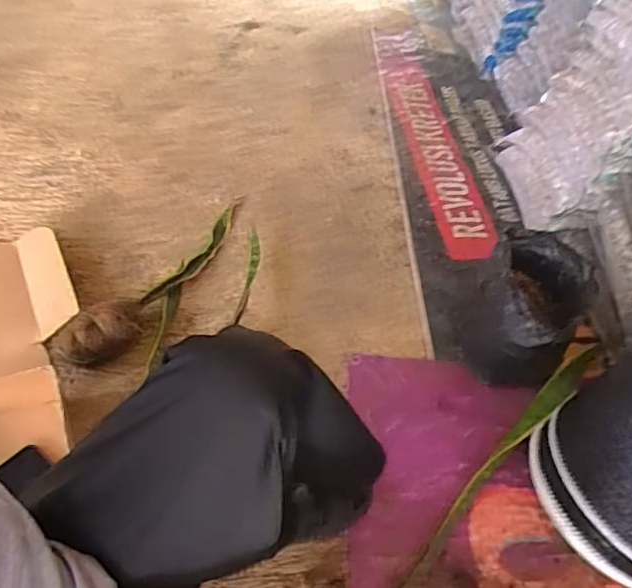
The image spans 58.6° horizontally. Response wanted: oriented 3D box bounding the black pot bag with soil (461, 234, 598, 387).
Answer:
[{"bbox_3d":[0.359,0.038,0.974,0.170,0.187,0.193,29,52,15],"label":"black pot bag with soil"}]

